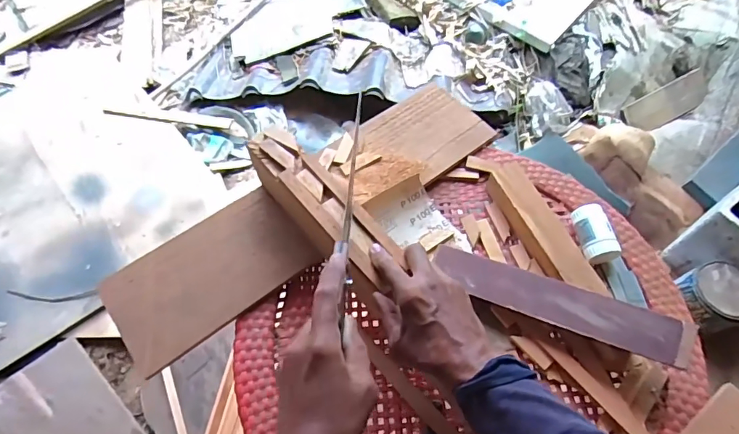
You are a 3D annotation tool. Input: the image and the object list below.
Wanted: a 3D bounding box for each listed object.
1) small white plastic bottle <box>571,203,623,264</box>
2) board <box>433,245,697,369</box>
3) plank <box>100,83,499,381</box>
[{"bbox_3d":[0.321,0.022,0.656,0.054,0.035,0.083,-10,62,-3],"label":"small white plastic bottle"},{"bbox_3d":[0.228,0.105,0.585,0.302,0.014,0.054,18,81,22],"label":"board"},{"bbox_3d":[-0.079,-0.017,0.682,0.599,0.021,0.144,-35,71,-18],"label":"plank"}]

